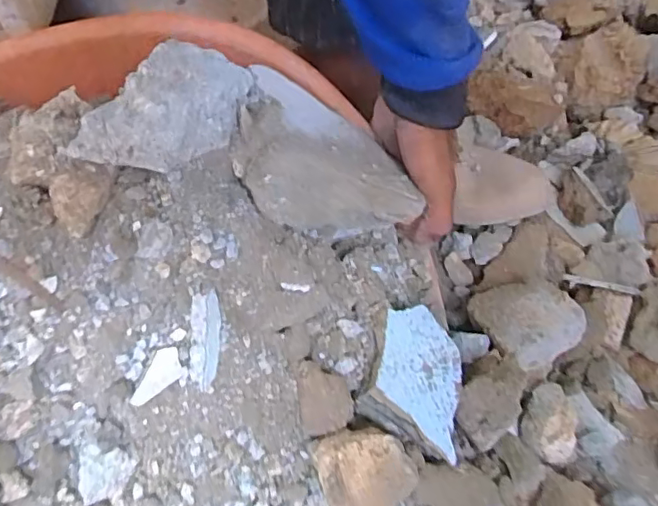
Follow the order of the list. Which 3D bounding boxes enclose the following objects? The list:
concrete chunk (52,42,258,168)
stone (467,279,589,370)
[{"bbox_3d":[-0.100,-0.086,0.363,0.063,0.040,0.122,30,54,17],"label":"concrete chunk"},{"bbox_3d":[0.148,0.054,0.449,0.068,0.039,0.067,3,51,-4],"label":"stone"}]

